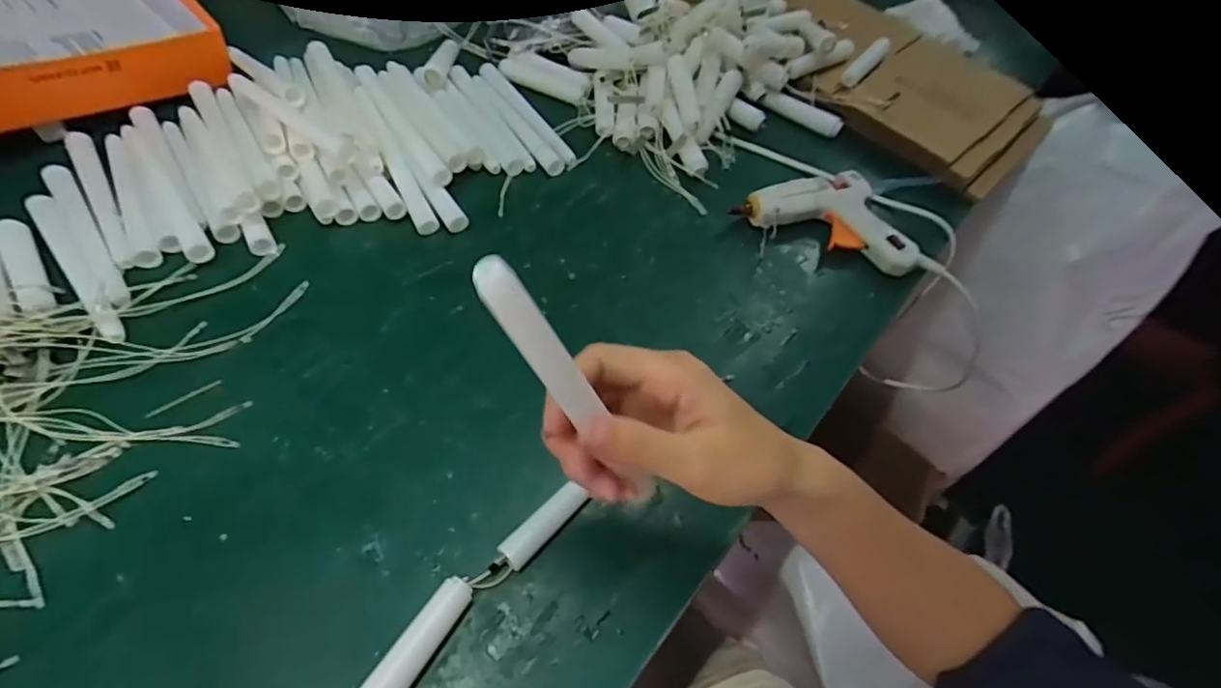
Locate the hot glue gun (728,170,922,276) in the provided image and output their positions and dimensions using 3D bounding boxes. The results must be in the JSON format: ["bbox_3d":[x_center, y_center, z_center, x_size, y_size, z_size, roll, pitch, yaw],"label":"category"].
[{"bbox_3d":[0.191,-0.109,0.481,0.146,0.030,0.099,31,59,13],"label":"hot glue gun"}]

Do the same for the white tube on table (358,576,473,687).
[{"bbox_3d":[-0.103,0.160,0.285,0.018,0.018,0.088,30,59,13],"label":"white tube on table"}]

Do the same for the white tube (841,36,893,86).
[{"bbox_3d":[0.256,-0.284,0.570,0.023,0.019,0.074,36,60,16],"label":"white tube"}]

